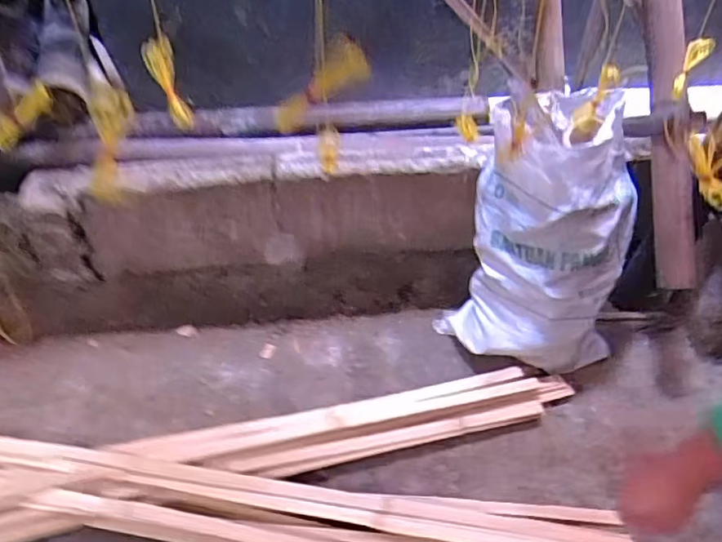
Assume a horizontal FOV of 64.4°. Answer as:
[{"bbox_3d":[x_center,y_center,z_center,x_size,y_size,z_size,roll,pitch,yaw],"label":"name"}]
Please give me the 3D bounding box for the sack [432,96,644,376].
[{"bbox_3d":[0.329,-0.041,1.020,0.266,0.477,0.247,-24,46,-25],"label":"sack"}]

